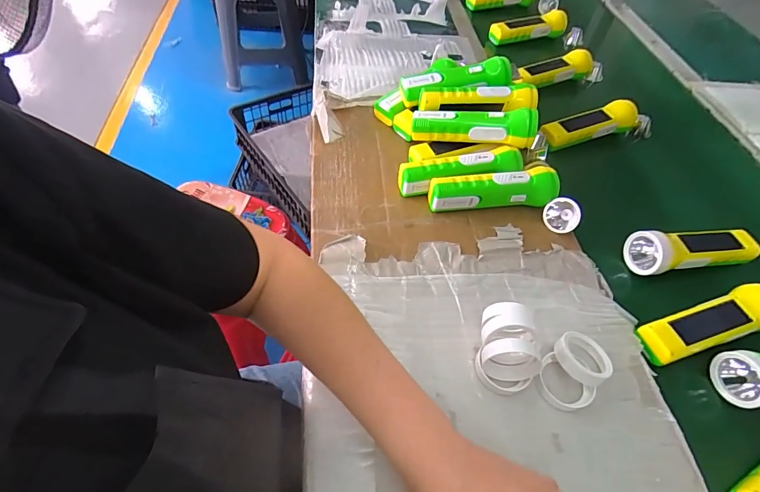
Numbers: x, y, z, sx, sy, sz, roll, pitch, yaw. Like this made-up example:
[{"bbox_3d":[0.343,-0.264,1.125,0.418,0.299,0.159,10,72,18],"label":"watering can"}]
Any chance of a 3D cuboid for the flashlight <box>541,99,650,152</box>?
[{"bbox_3d":[0.332,-0.187,0.598,0.179,0.054,0.043,-9,55,-12],"label":"flashlight"}]

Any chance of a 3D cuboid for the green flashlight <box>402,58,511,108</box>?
[{"bbox_3d":[0.112,-0.241,0.571,0.160,0.050,0.052,-7,55,-11],"label":"green flashlight"}]

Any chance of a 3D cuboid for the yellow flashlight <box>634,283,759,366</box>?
[{"bbox_3d":[0.355,0.074,0.401,0.171,0.033,0.045,-13,55,-8],"label":"yellow flashlight"}]

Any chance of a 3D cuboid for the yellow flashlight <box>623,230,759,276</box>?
[{"bbox_3d":[0.367,0.008,0.465,0.148,0.047,0.044,-2,54,-7],"label":"yellow flashlight"}]

